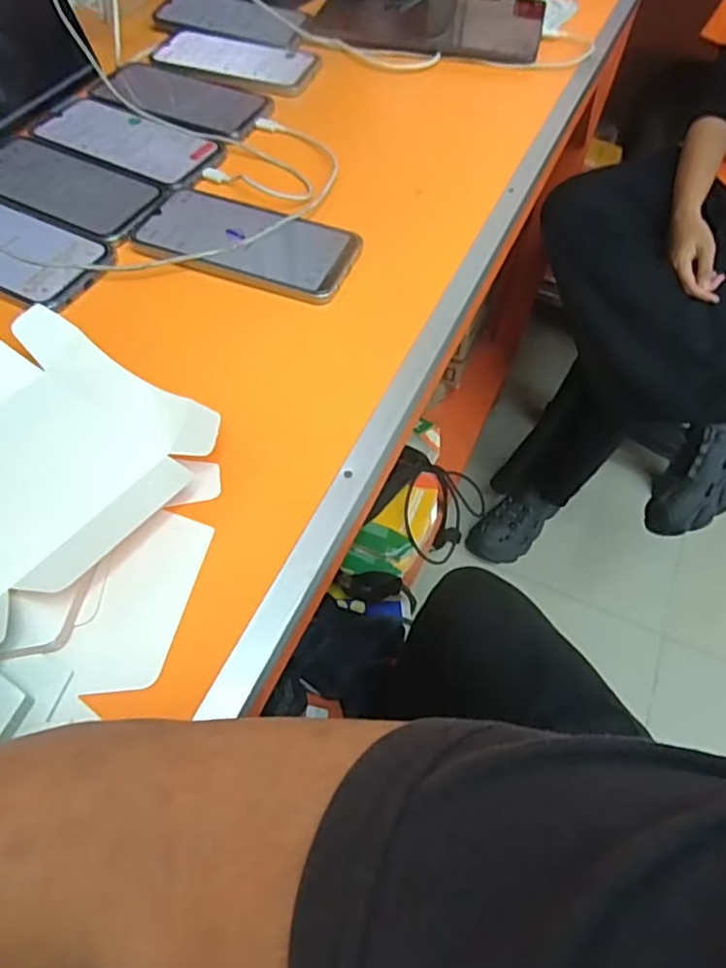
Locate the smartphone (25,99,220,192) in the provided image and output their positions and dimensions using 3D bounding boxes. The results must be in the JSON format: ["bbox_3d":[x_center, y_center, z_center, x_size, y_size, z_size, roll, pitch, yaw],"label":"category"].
[{"bbox_3d":[-0.220,-0.315,0.552,0.183,0.004,0.080,25,60,14],"label":"smartphone"}]

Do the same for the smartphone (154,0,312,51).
[{"bbox_3d":[-0.148,-0.529,0.684,0.172,0.015,0.085,14,58,7],"label":"smartphone"}]

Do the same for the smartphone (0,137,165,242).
[{"bbox_3d":[-0.258,-0.253,0.513,0.174,0.005,0.080,25,60,13],"label":"smartphone"}]

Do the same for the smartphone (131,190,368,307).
[{"bbox_3d":[-0.092,-0.190,0.475,0.170,0.005,0.089,19,59,10],"label":"smartphone"}]

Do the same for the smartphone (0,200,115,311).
[{"bbox_3d":[-0.282,-0.188,0.470,0.173,0.005,0.080,23,60,12],"label":"smartphone"}]

